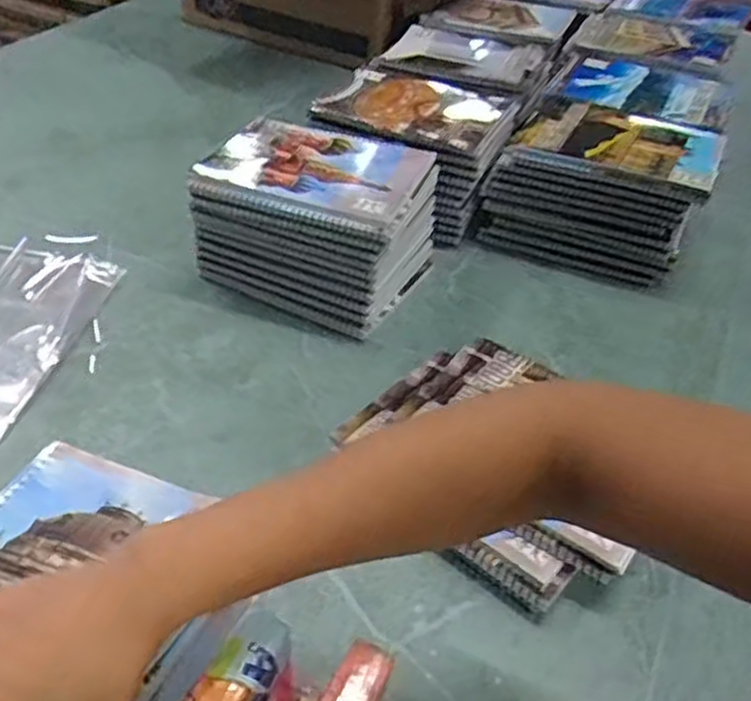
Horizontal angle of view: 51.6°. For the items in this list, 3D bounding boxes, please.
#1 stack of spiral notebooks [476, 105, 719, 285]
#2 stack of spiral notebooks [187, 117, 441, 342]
[{"bbox_3d":[0.240,-0.177,0.862,0.222,0.125,0.157,15,40,11],"label":"stack of spiral notebooks"},{"bbox_3d":[-0.059,-0.132,0.774,0.202,0.121,0.174,17,41,17],"label":"stack of spiral notebooks"}]

